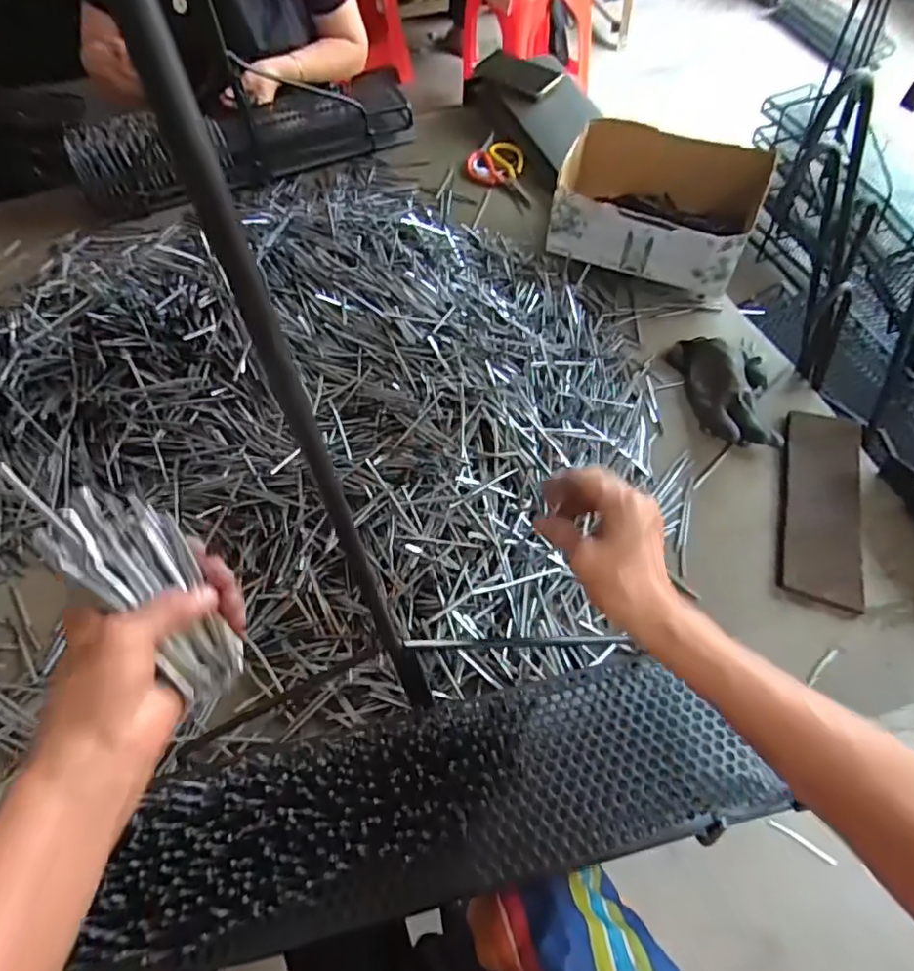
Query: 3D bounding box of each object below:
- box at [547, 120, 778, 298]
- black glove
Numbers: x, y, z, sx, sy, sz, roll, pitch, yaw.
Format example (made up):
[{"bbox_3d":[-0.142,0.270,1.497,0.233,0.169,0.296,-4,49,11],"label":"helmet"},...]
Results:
[{"bbox_3d":[0.289,-0.407,0.879,0.272,0.163,0.172,19,60,16],"label":"box"},{"bbox_3d":[0.361,-0.129,0.781,0.103,0.045,0.211,-9,57,-2],"label":"black glove"}]

